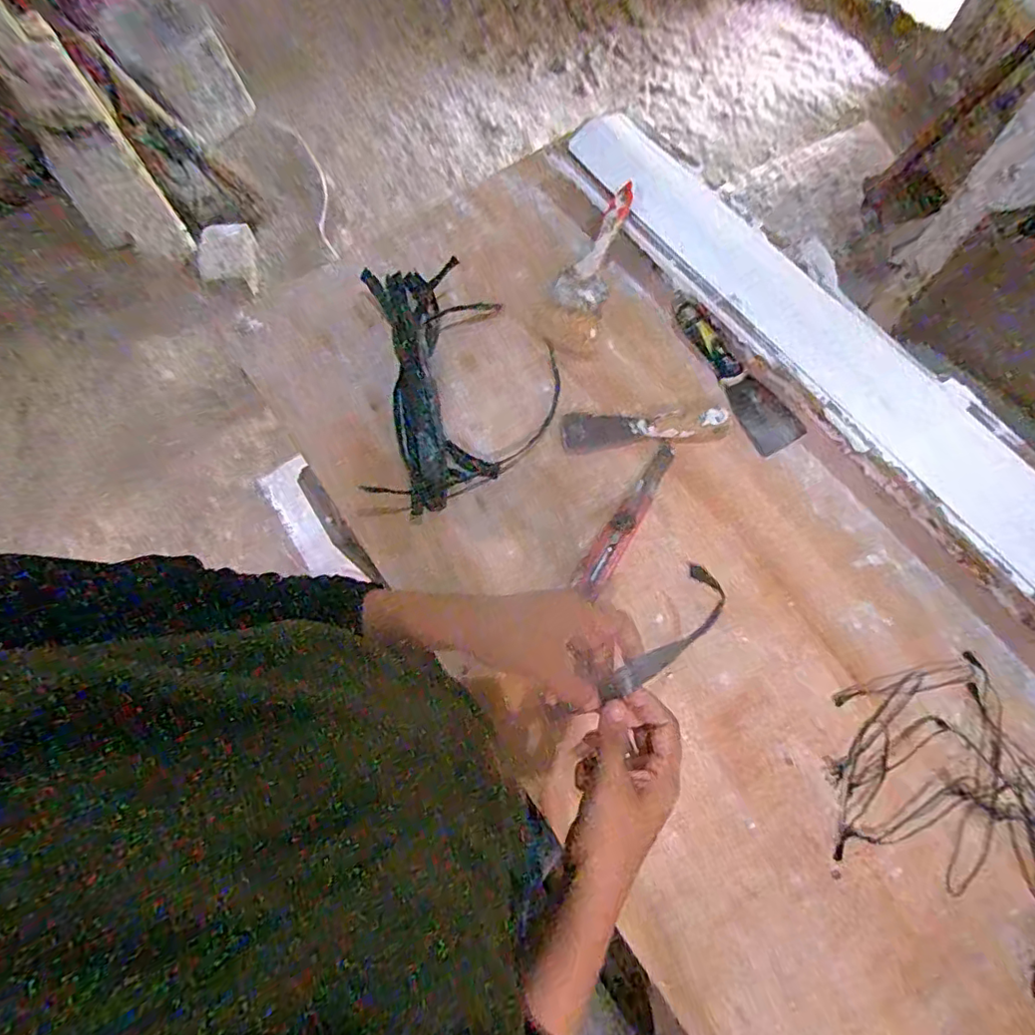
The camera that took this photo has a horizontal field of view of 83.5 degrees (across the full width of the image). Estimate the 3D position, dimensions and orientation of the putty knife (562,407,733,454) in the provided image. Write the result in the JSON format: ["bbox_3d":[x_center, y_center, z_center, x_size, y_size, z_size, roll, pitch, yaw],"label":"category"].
[{"bbox_3d":[0.136,-0.098,0.610,0.173,0.018,0.044,-4,73,-2],"label":"putty knife"}]

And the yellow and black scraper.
[{"bbox_3d":[0.238,-0.156,0.631,0.054,0.016,0.188,-28,75,-9],"label":"yellow and black scraper"}]

